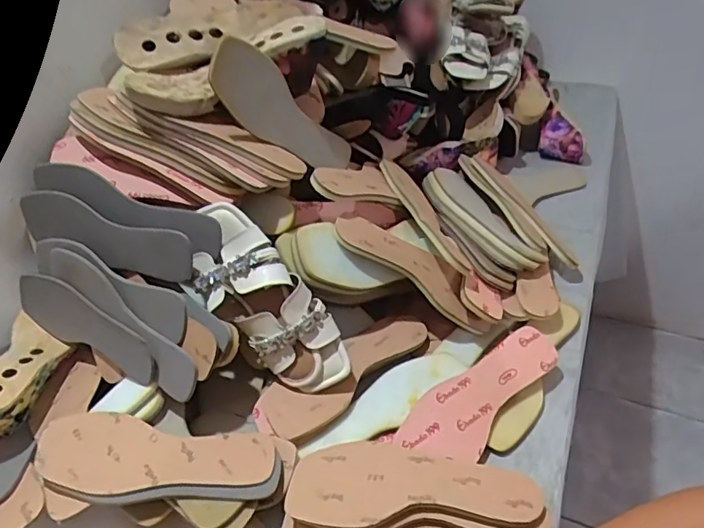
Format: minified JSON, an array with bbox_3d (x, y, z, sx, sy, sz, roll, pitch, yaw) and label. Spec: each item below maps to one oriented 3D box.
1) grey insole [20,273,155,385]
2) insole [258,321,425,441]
[{"bbox_3d":[-0.319,0.070,0.633,0.232,0.082,0.013,18,24,25],"label":"grey insole"},{"bbox_3d":[-0.006,0.124,0.640,0.233,0.018,0.074,-32,47,-28],"label":"insole"}]

